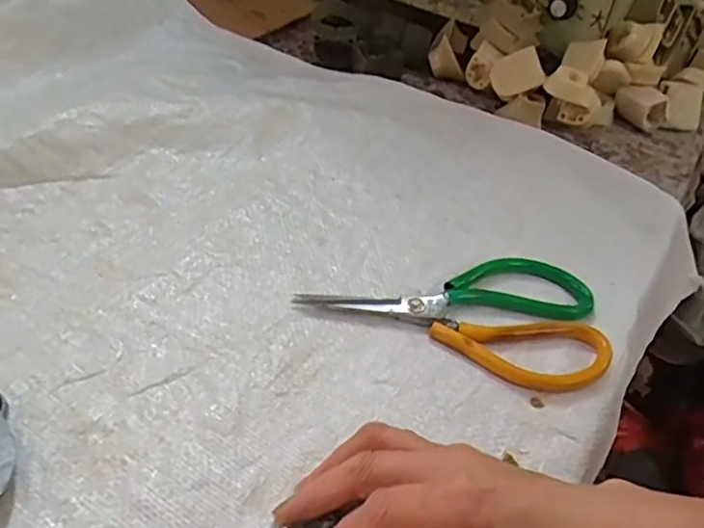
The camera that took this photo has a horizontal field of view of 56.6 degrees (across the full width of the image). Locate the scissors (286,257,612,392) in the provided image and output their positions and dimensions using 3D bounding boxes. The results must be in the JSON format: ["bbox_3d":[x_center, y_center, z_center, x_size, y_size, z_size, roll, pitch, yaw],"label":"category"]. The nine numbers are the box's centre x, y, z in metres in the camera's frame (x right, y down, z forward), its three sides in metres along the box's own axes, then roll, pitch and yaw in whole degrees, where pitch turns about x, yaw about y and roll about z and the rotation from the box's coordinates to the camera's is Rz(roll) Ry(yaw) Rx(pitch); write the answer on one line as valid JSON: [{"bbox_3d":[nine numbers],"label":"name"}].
[{"bbox_3d":[0.072,0.022,0.428,0.187,0.013,0.103,16,42,9],"label":"scissors"}]

